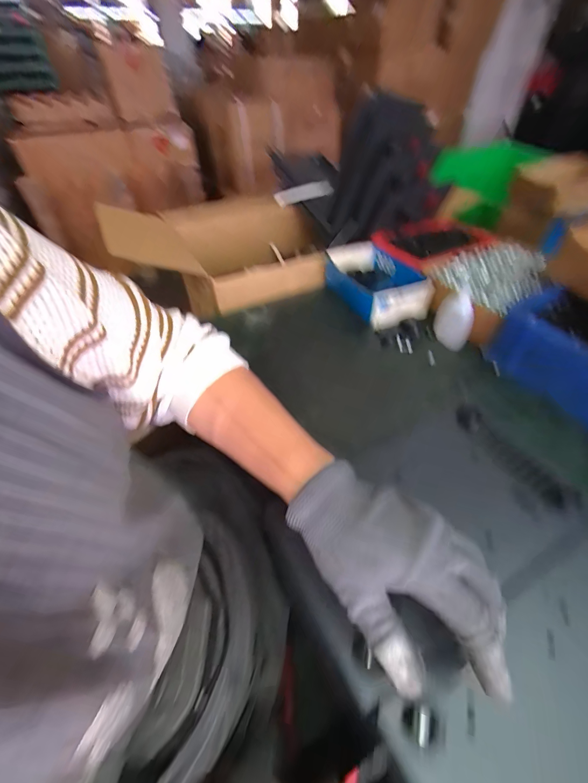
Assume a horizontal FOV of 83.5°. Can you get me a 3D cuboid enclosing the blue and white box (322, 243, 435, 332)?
[{"bbox_3d":[0.135,-0.183,0.550,0.111,0.060,0.184,-19,49,-17],"label":"blue and white box"}]

